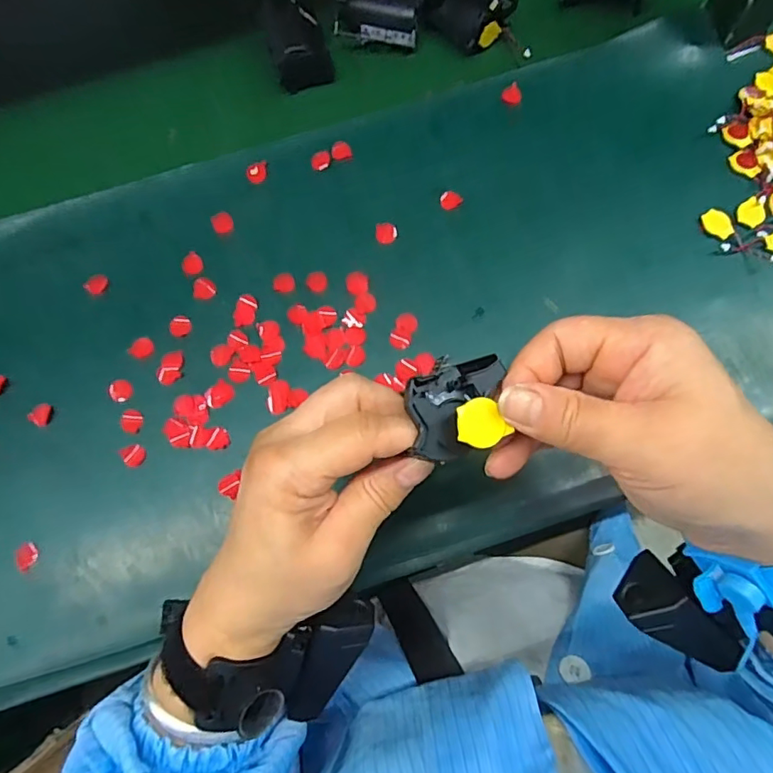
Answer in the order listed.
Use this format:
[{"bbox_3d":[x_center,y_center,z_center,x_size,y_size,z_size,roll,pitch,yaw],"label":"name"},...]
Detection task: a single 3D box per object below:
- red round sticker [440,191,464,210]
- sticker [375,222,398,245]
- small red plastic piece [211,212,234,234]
[{"bbox_3d":[0.052,-0.150,0.416,0.018,0.004,0.016,-9,75,-1],"label":"red round sticker"},{"bbox_3d":[0.000,-0.121,0.408,0.017,0.004,0.018,0,75,2],"label":"sticker"},{"bbox_3d":[-0.133,-0.133,0.421,0.016,0.004,0.019,-18,75,-3],"label":"small red plastic piece"}]

